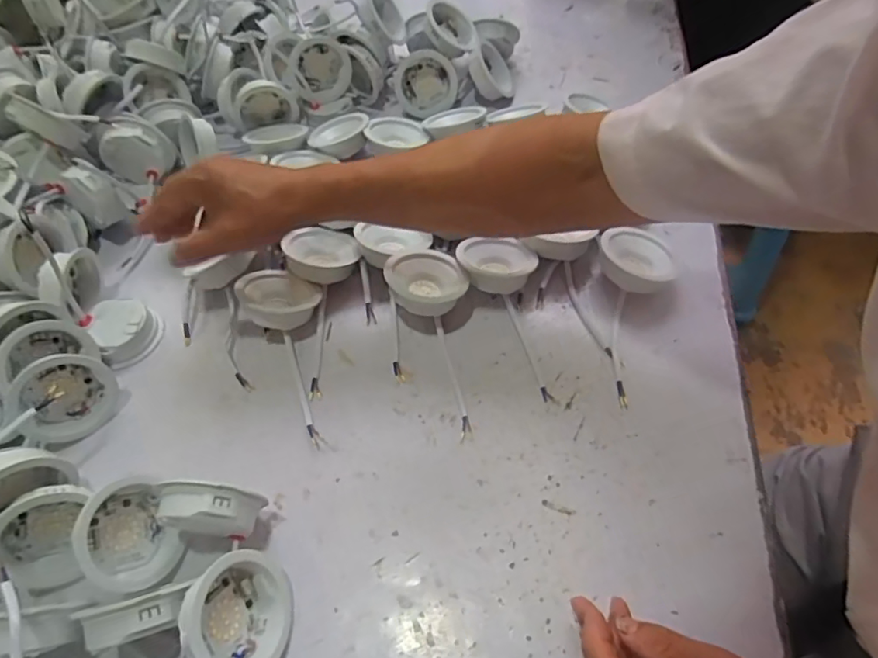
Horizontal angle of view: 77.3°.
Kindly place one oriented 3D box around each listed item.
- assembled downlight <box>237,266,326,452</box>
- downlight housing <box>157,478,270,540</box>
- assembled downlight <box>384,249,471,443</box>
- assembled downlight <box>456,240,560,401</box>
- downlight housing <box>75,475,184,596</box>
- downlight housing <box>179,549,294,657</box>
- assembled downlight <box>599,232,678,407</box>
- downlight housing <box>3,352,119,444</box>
[{"bbox_3d":[-0.122,0.011,0.458,0.064,0.041,0.167,-18,57,-9],"label":"assembled downlight"},{"bbox_3d":[-0.145,0.126,0.366,0.059,0.068,0.028,0,55,4],"label":"downlight housing"},{"bbox_3d":[-0.004,0.001,0.454,0.066,0.045,0.162,-8,56,-2],"label":"assembled downlight"},{"bbox_3d":[0.054,-0.014,0.466,0.067,0.036,0.148,-3,56,1],"label":"assembled downlight"},{"bbox_3d":[-0.211,0.137,0.367,0.020,0.066,0.053,-18,8,32],"label":"downlight housing"},{"bbox_3d":[-0.123,0.173,0.340,0.070,0.029,0.066,21,62,-32],"label":"downlight housing"},{"bbox_3d":[0.155,-0.025,0.466,0.068,0.037,0.167,21,60,17],"label":"assembled downlight"},{"bbox_3d":[-0.297,0.054,0.434,0.070,0.070,0.030,-43,40,-24],"label":"downlight housing"}]

